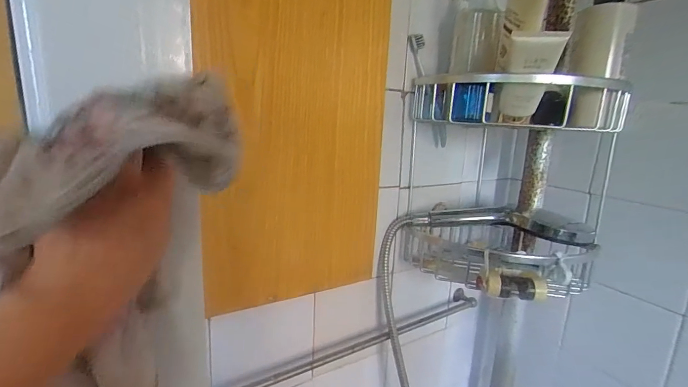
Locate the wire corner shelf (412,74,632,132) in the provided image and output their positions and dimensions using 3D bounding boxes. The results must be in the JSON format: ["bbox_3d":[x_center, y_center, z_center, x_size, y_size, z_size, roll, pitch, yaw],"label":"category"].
[{"bbox_3d":[0.235,-0.126,0.498,0.188,0.065,0.189,-4,14,-26],"label":"wire corner shelf"}]

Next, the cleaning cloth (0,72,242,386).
[{"bbox_3d":[-0.161,0.085,0.225,0.120,0.330,0.091,21,15,6],"label":"cleaning cloth"}]

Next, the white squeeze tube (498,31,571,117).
[{"bbox_3d":[0.228,-0.145,0.449,0.052,0.117,0.027,5,54,10],"label":"white squeeze tube"}]

